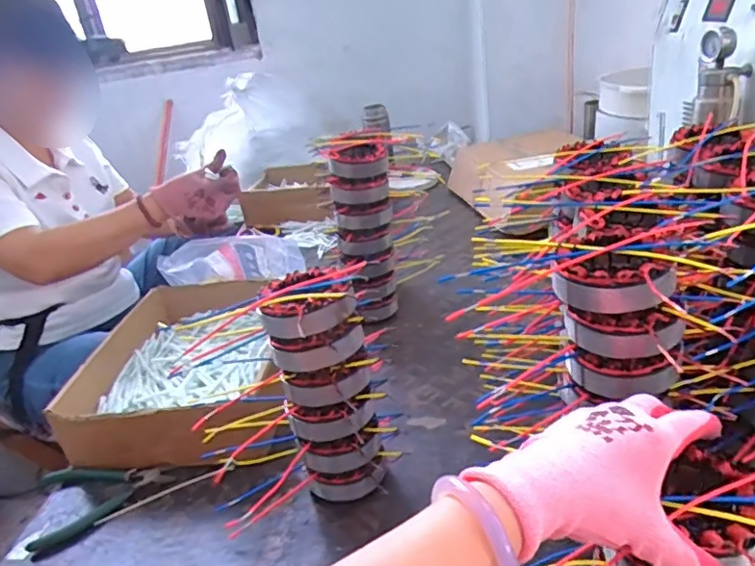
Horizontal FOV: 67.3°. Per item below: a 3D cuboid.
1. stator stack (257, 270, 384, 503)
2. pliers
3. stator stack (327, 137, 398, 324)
[{"bbox_3d":[-0.050,0.108,0.562,0.090,0.233,0.082,-11,26,-7],"label":"stator stack"},{"bbox_3d":[-0.307,0.230,0.640,0.139,0.013,0.117,-15,27,-14],"label":"pliers"},{"bbox_3d":[-0.017,-0.070,0.871,0.088,0.264,0.099,-7,26,2],"label":"stator stack"}]

